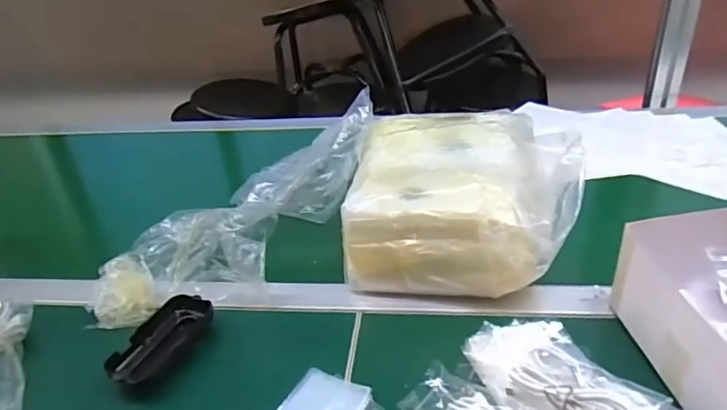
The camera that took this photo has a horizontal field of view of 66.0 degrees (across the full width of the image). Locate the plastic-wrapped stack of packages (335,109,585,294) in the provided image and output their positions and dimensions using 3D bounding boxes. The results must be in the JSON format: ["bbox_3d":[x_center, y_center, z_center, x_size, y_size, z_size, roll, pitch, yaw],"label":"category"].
[{"bbox_3d":[0.108,-0.011,0.623,0.226,0.122,0.220,2,34,12],"label":"plastic-wrapped stack of packages"}]

